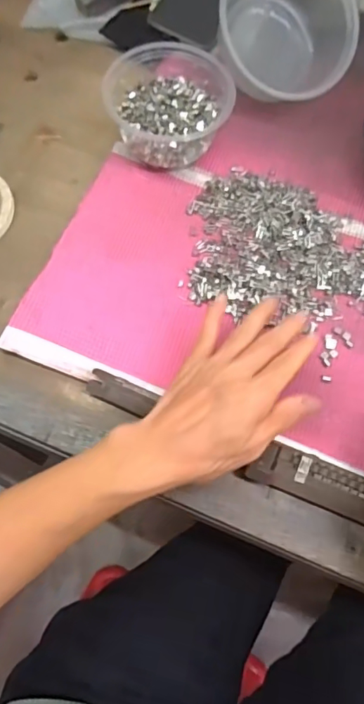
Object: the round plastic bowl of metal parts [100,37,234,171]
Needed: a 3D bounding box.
[{"bbox_3d":[-0.015,-0.238,0.475,0.113,0.057,0.118,0,72,0],"label":"round plastic bowl of metal parts"}]

